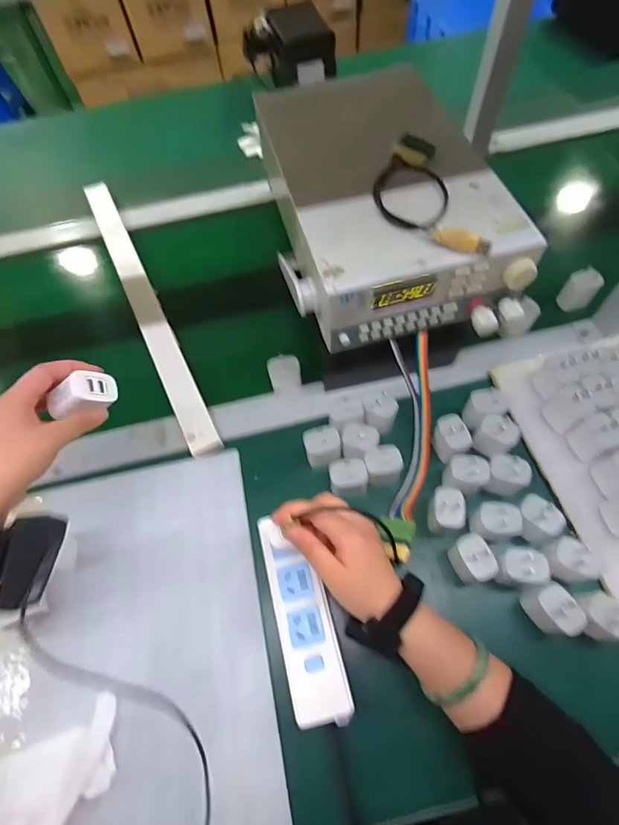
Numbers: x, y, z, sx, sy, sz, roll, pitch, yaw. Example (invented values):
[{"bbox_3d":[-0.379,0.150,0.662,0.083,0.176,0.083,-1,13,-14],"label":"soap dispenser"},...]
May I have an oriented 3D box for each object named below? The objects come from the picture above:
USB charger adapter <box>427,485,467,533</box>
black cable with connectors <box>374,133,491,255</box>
[{"bbox_3d":[0.148,0.108,0.459,0.034,0.055,0.048,-1,62,4],"label":"USB charger adapter"},{"bbox_3d":[0.110,-0.224,0.428,0.083,0.021,0.184,-10,62,-1],"label":"black cable with connectors"}]

